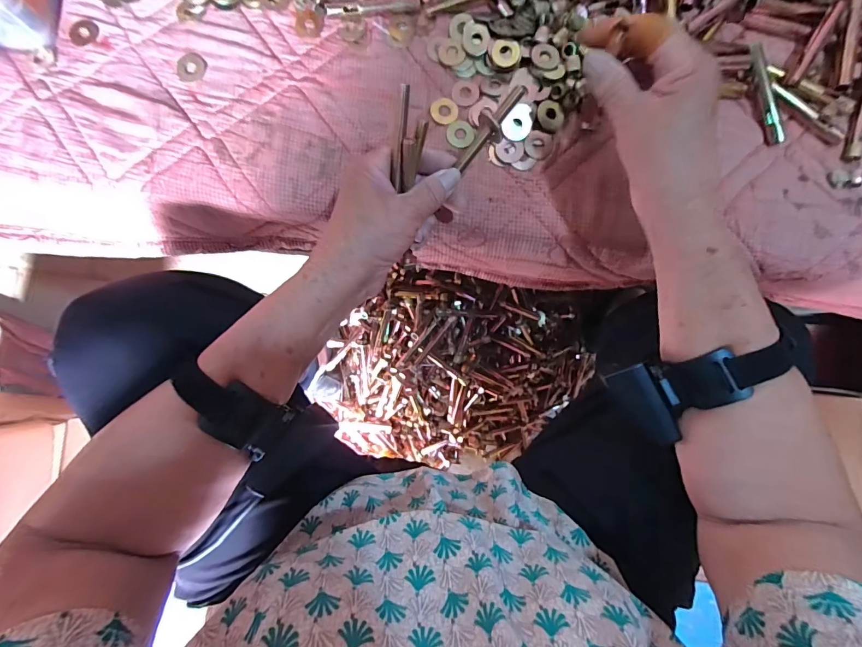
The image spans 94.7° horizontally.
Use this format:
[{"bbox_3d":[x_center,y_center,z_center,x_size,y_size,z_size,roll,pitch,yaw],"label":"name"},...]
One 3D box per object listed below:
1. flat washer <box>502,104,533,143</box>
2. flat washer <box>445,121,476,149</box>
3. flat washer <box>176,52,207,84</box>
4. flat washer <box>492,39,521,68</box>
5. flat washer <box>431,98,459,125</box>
[{"bbox_3d":[0.075,-0.171,0.340,0.024,0.004,0.030,35,101,-16],"label":"flat washer"},{"bbox_3d":[0.026,-0.166,0.346,0.024,0.004,0.024,0,86,0],"label":"flat washer"},{"bbox_3d":[-0.212,-0.225,0.347,0.025,0.004,0.026,0,86,0],"label":"flat washer"},{"bbox_3d":[0.065,-0.235,0.345,0.023,0.004,0.023,0,86,0],"label":"flat washer"},{"bbox_3d":[0.012,-0.187,0.347,0.023,0.004,0.023,4,86,0],"label":"flat washer"}]

